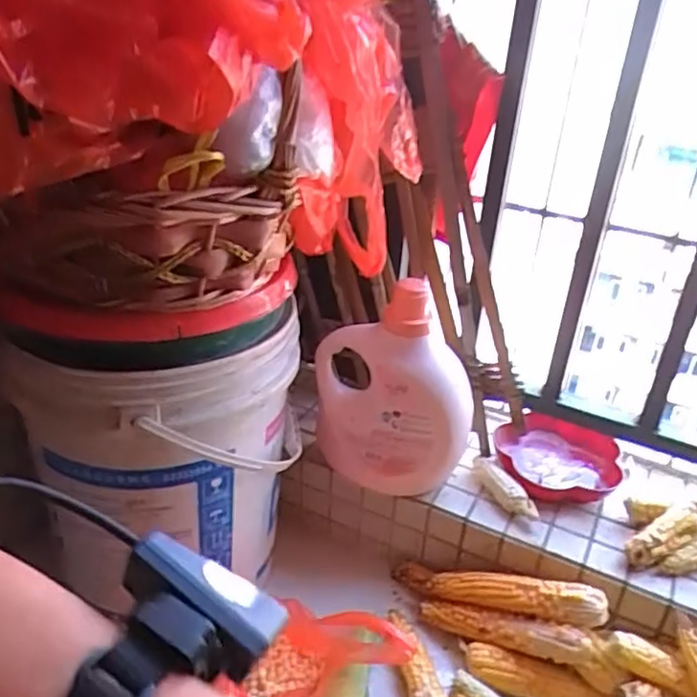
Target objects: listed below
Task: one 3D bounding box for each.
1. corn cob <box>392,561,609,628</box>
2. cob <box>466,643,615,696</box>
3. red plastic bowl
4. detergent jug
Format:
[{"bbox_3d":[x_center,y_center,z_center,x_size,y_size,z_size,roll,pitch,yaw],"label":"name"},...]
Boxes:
[{"bbox_3d":[0.177,0.304,0.829,0.281,0.036,0.038,-5,19,36],"label":"corn cob"},{"bbox_3d":[0.223,0.390,0.764,0.167,0.039,0.034,13,30,15],"label":"cob"},{"bbox_3d":[0.297,0.161,0.936,0.165,0.060,0.165,4,29,-2],"label":"red plastic bowl"},{"bbox_3d":[0.061,0.052,0.842,0.204,0.281,0.094,6,29,1],"label":"detergent jug"}]

